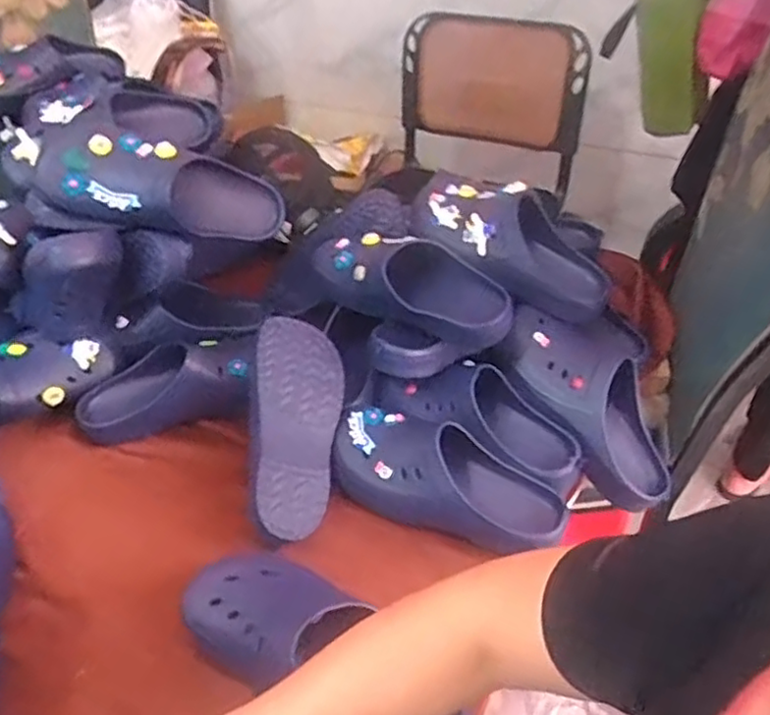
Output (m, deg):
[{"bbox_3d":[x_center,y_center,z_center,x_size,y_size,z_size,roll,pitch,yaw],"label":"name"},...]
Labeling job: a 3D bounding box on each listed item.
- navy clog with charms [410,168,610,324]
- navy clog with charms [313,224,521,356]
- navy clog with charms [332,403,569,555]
[{"bbox_3d":[0.167,-0.163,0.931,0.321,0.100,0.144,37,54,10],"label":"navy clog with charms"},{"bbox_3d":[0.041,-0.102,0.873,0.281,0.088,0.138,27,51,30],"label":"navy clog with charms"},{"bbox_3d":[0.062,0.130,0.768,0.277,0.091,0.128,24,50,28],"label":"navy clog with charms"}]

